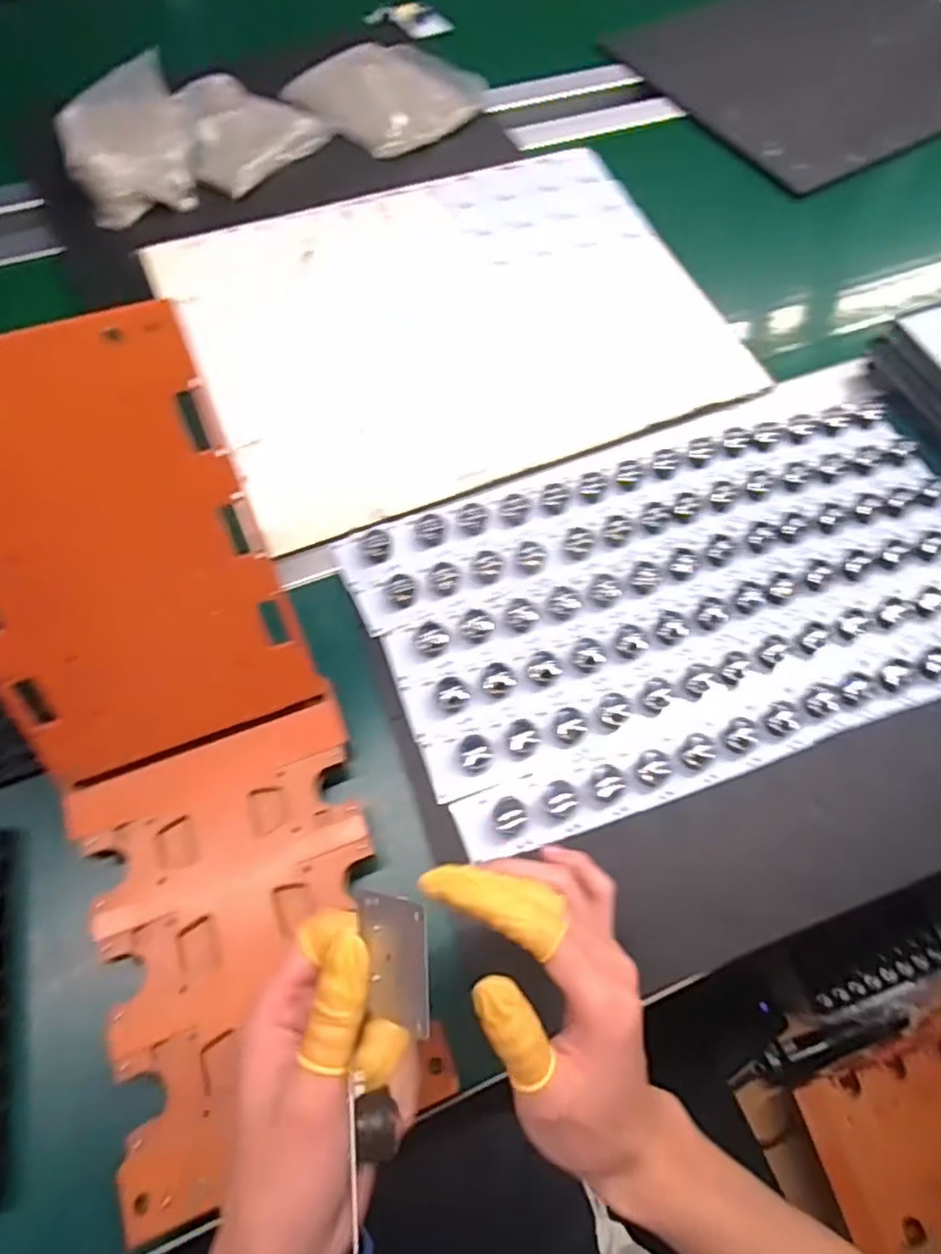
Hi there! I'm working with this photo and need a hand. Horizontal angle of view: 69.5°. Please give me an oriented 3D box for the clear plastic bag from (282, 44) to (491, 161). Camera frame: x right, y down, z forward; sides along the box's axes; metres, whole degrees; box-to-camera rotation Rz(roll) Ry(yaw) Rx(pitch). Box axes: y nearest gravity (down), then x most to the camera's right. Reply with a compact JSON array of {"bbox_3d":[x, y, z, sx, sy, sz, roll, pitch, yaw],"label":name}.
[{"bbox_3d":[-0.087,-0.610,0.768,0.182,0.032,0.184,42,70,17],"label":"clear plastic bag"}]

